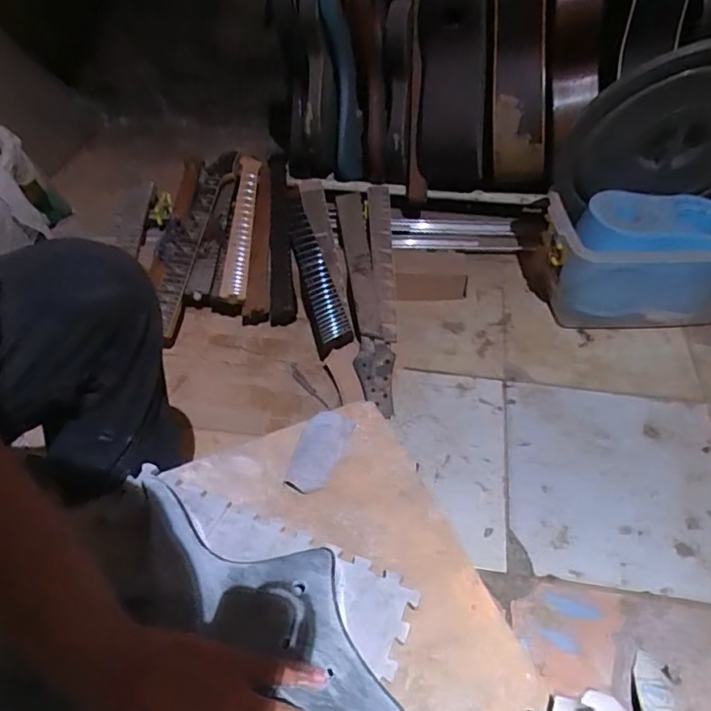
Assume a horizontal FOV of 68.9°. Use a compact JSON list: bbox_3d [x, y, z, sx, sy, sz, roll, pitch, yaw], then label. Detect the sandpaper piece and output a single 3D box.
[{"bbox_3d":[-0.038,0.099,0.553,0.051,0.017,0.097,11,52,11],"label":"sandpaper piece"}]

